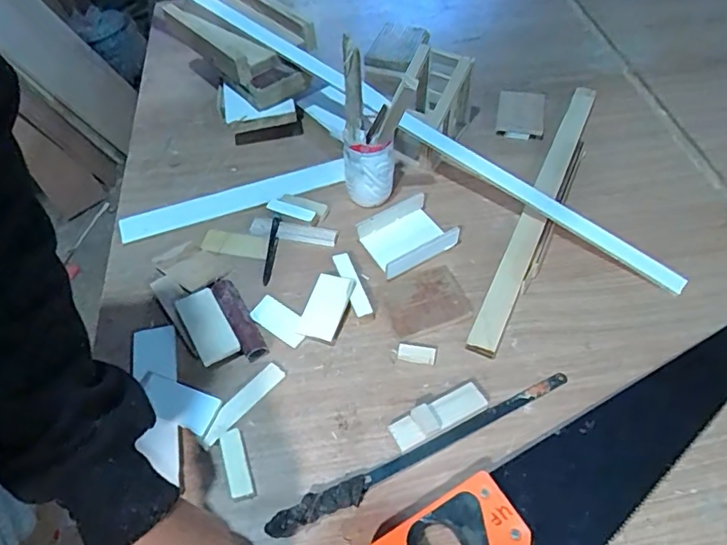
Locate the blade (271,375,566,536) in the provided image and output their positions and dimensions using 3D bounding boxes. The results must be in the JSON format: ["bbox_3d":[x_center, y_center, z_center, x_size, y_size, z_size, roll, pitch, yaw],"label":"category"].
[{"bbox_3d":[0.060,0.160,0.498,0.312,0.019,0.024,-23,55,-15],"label":"blade"}]

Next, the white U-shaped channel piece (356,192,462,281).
[{"bbox_3d":[0.049,-0.047,0.654,0.099,0.021,0.091,-27,57,-17],"label":"white U-shaped channel piece"}]

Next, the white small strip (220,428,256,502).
[{"bbox_3d":[-0.117,0.178,0.497,0.021,0.008,0.063,-19,54,-12],"label":"white small strip"}]

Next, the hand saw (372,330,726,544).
[{"bbox_3d":[0.241,0.168,0.483,0.498,0.025,0.113,-25,56,-16],"label":"hand saw"}]

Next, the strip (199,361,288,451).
[{"bbox_3d":[-0.121,0.129,0.535,0.021,0.006,0.102,33,60,24],"label":"strip"}]

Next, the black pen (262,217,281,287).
[{"bbox_3d":[-0.112,-0.027,0.655,0.012,0.011,0.097,2,53,3],"label":"black pen"}]

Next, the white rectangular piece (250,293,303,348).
[{"bbox_3d":[-0.092,0.052,0.594,0.070,0.004,0.035,32,60,23],"label":"white rectangular piece"}]

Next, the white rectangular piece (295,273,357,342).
[{"bbox_3d":[-0.042,0.038,0.597,0.044,0.007,0.075,17,67,13],"label":"white rectangular piece"}]

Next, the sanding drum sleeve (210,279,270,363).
[{"bbox_3d":[-0.137,0.048,0.587,0.025,0.022,0.106,-26,56,-17],"label":"sanding drum sleeve"}]

